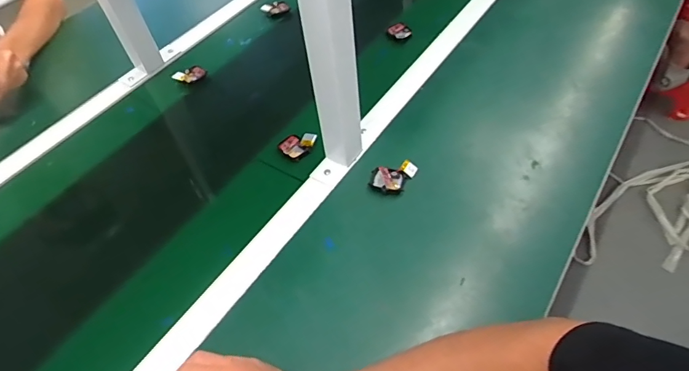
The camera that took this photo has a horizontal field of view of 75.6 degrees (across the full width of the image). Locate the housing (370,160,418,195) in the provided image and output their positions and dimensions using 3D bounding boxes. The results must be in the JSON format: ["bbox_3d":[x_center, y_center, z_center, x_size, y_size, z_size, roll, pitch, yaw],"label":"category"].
[{"bbox_3d":[0.069,-0.012,0.608,0.069,0.016,0.041,-13,51,-4],"label":"housing"}]

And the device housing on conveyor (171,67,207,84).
[{"bbox_3d":[-0.279,-0.200,0.804,0.057,0.020,0.027,-12,51,-3],"label":"device housing on conveyor"}]

